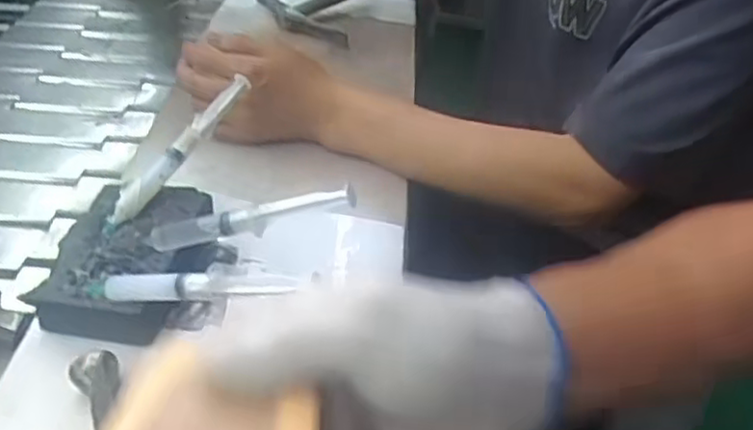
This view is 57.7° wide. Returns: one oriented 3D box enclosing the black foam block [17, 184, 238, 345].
[{"bbox_3d":[-0.170,0.030,0.495,0.102,0.041,0.133,11,40,9],"label":"black foam block"}]

